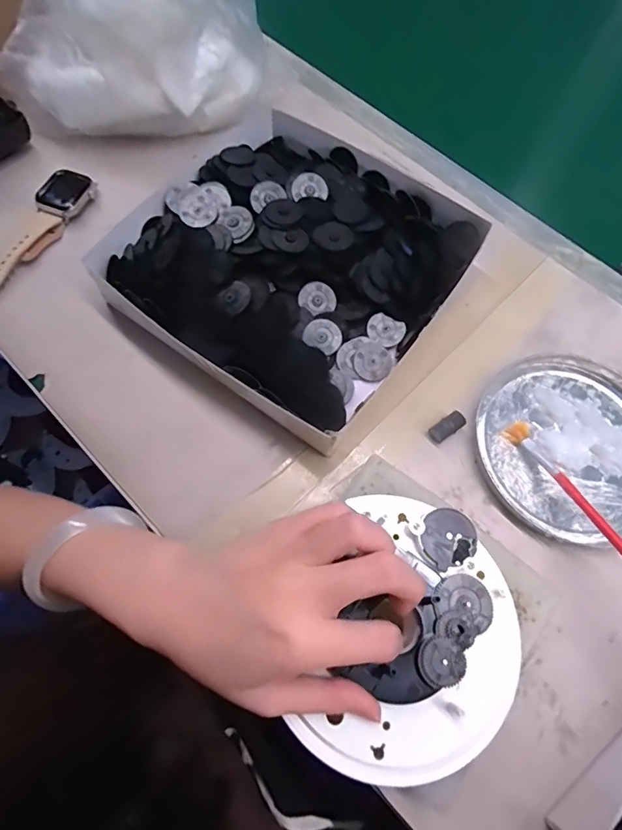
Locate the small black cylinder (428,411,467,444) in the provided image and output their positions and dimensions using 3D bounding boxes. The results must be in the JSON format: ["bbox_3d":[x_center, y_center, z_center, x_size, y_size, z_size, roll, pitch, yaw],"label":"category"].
[{"bbox_3d":[0.090,0.008,0.303,0.025,0.010,0.012,-34,73,-15],"label":"small black cylinder"}]

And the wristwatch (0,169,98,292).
[{"bbox_3d":[-0.214,-0.130,0.339,0.029,0.017,0.141,26,69,9],"label":"wristwatch"}]

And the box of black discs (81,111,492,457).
[{"bbox_3d":[-0.013,-0.111,0.332,0.207,0.040,0.213,35,71,12],"label":"box of black discs"}]

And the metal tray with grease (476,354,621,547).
[{"bbox_3d":[0.175,0.021,0.302,0.124,0.008,0.125,27,69,9],"label":"metal tray with grease"}]

